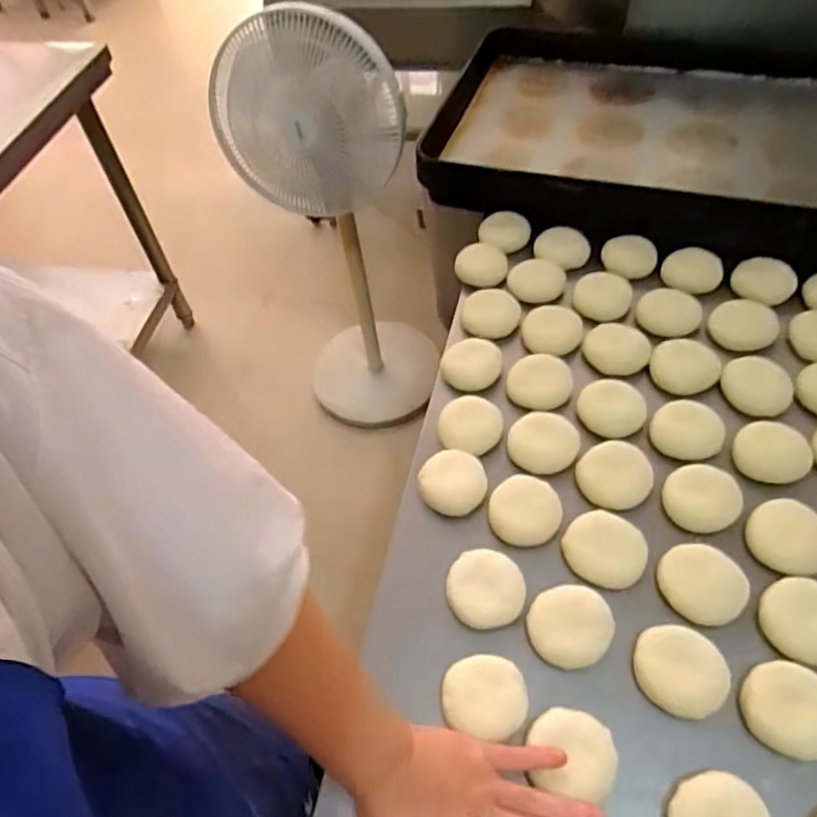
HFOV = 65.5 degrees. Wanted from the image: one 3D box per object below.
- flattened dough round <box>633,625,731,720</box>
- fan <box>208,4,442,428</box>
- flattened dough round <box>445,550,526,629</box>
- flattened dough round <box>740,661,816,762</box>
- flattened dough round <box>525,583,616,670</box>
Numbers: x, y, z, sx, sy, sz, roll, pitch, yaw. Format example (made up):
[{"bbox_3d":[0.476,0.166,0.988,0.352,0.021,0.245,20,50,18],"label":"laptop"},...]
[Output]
[{"bbox_3d":[0.215,0.208,0.502,0.060,0.029,0.067,-30,56,-17],"label":"flattened dough round"},{"bbox_3d":[-0.141,-0.327,1.366,0.332,0.924,0.320,-18,54,-9],"label":"fan"},{"bbox_3d":[0.066,0.156,0.555,0.064,0.027,0.065,-2,53,3],"label":"flattened dough round"},{"bbox_3d":[0.289,0.229,0.482,0.061,0.033,0.065,-2,53,3],"label":"flattened dough round"},{"bbox_3d":[0.135,0.183,0.532,0.062,0.029,0.064,-2,53,3],"label":"flattened dough round"}]

